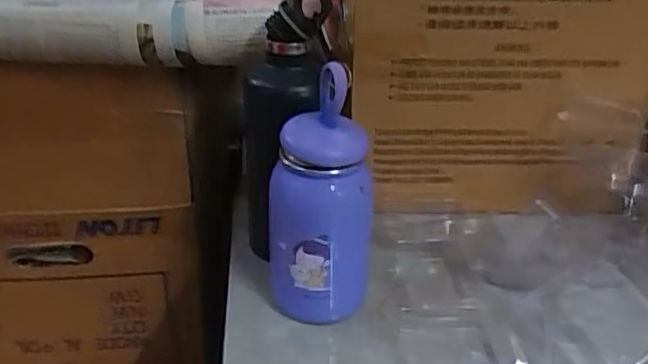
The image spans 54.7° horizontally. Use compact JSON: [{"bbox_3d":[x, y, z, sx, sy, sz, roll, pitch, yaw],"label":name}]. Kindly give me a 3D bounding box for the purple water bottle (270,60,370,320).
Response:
[{"bbox_3d":[-0.003,0.023,0.452,0.070,0.173,0.064,1,30,-1],"label":"purple water bottle"}]

